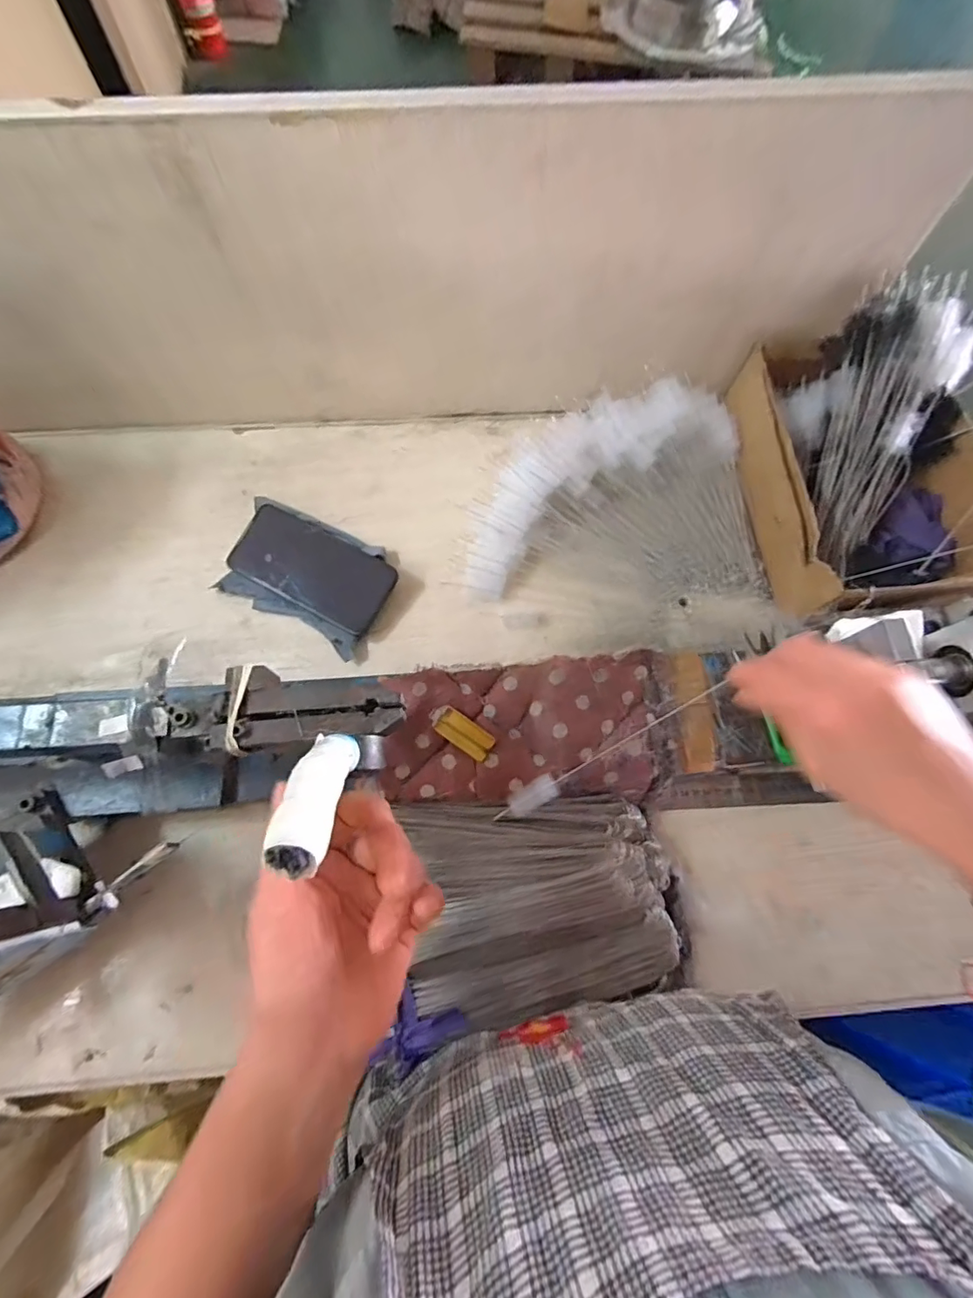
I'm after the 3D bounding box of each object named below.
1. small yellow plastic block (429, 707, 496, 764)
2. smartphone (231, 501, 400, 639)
[{"bbox_3d":[-0.021,0.067,0.423,0.054,0.008,0.024,34,73,9],"label":"small yellow plastic block"},{"bbox_3d":[-0.176,-0.082,0.520,0.159,0.010,0.077,29,86,4],"label":"smartphone"}]

